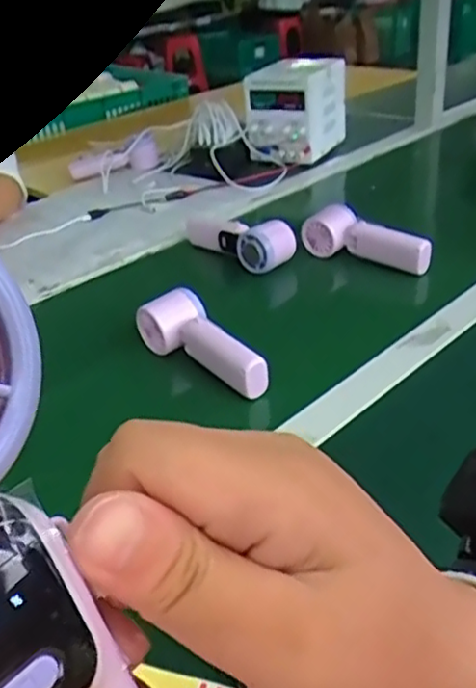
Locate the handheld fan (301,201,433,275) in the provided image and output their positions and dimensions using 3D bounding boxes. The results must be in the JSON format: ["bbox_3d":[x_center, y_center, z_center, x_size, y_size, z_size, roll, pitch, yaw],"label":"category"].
[{"bbox_3d":[0.162,-0.133,0.848,0.045,0.053,0.180,-29,39,-35],"label":"handheld fan"}]

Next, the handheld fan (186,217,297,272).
[{"bbox_3d":[0.002,-0.145,0.878,0.056,0.056,0.166,-29,39,-35],"label":"handheld fan"}]

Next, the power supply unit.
[{"bbox_3d":[0.112,-0.459,1.265,0.130,0.173,0.182,16,36,27],"label":"power supply unit"}]

